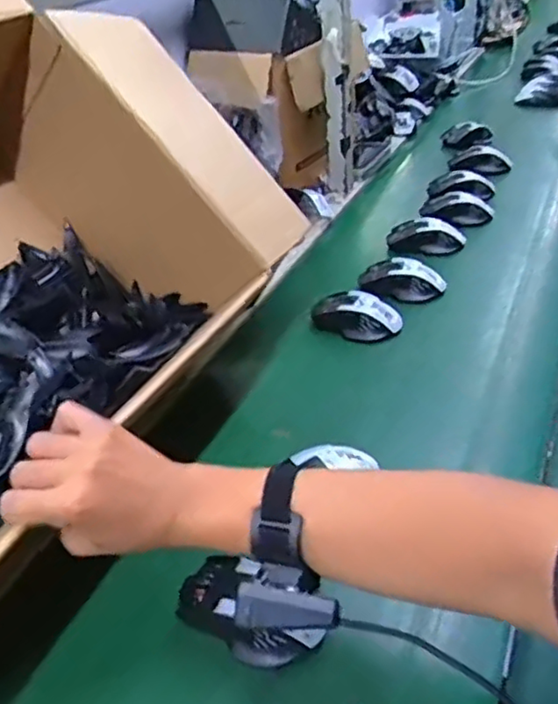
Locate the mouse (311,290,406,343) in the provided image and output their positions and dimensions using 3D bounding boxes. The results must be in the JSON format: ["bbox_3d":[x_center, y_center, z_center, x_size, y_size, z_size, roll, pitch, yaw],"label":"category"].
[{"bbox_3d":[0.100,-0.047,0.842,0.115,0.039,0.058,7,37,18],"label":"mouse"}]

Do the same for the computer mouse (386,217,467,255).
[{"bbox_3d":[0.227,-0.179,1.004,0.119,0.036,0.045,2,36,11],"label":"computer mouse"}]

